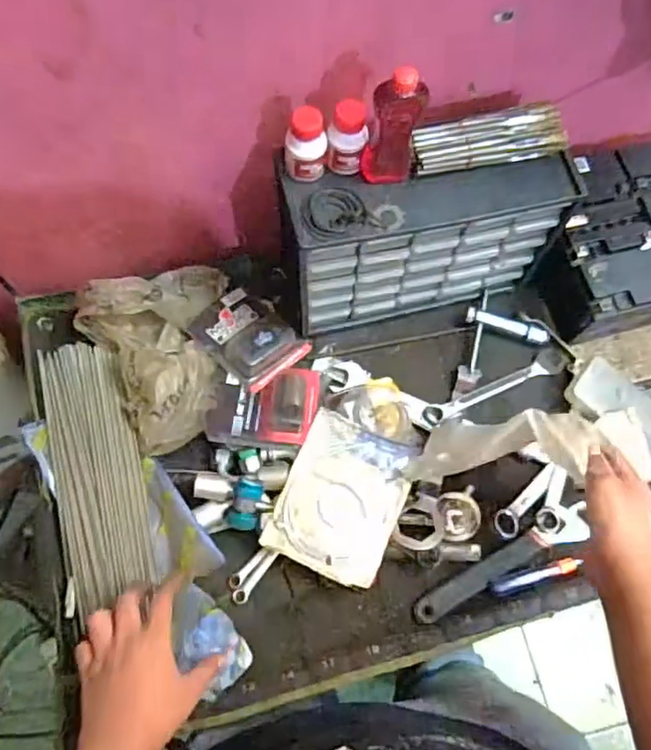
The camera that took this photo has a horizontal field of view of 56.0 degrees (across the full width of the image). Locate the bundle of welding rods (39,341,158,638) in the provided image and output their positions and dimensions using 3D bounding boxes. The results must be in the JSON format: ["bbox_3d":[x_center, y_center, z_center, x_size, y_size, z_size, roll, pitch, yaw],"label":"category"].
[{"bbox_3d":[-0.255,0.103,0.681,0.086,0.029,0.295,-15,72,-8],"label":"bundle of welding rods"}]

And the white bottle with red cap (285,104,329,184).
[{"bbox_3d":[-0.018,-0.218,0.580,0.039,0.064,0.031,2,70,-2],"label":"white bottle with red cap"}]

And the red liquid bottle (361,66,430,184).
[{"bbox_3d":[0.063,-0.225,0.556,0.046,0.122,0.034,5,70,-1],"label":"red liquid bottle"}]

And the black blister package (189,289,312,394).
[{"bbox_3d":[-0.093,-0.048,0.755,0.123,0.047,0.098,43,73,12],"label":"black blister package"}]

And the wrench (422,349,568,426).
[{"bbox_3d":[0.213,0.016,0.761,0.205,0.013,0.034,-24,73,-11],"label":"wrench"}]

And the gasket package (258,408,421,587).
[{"bbox_3d":[0.019,0.133,0.668,0.126,0.011,0.157,23,70,5],"label":"gasket package"}]

